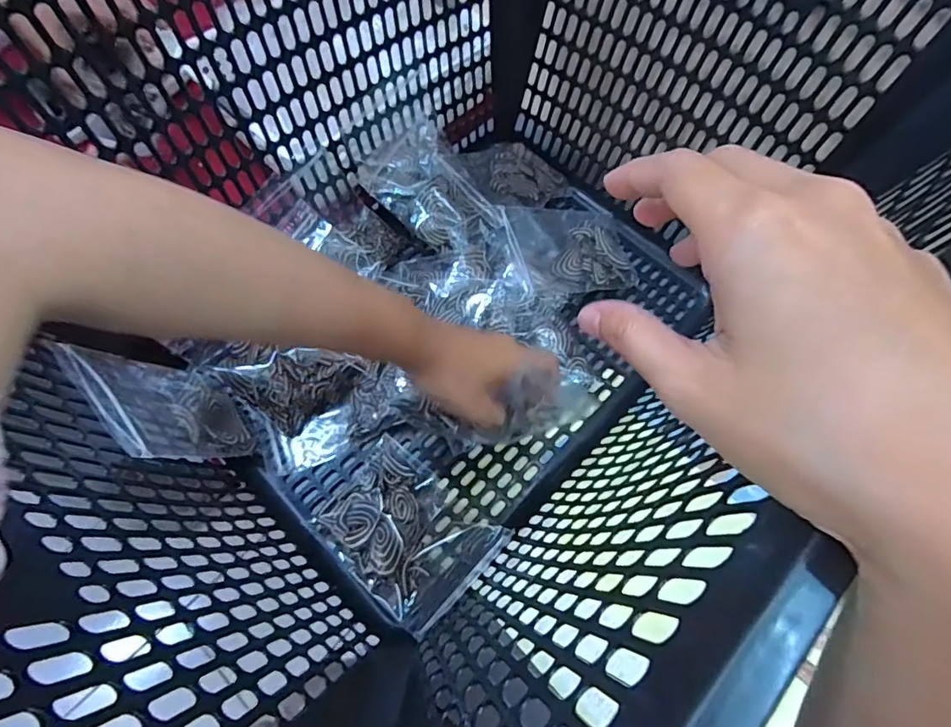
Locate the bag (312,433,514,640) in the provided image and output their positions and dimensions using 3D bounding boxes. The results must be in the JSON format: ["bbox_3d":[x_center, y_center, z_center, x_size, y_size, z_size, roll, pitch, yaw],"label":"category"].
[{"bbox_3d":[-0.054,0.129,0.391,0.127,0.027,0.096,39,70,15],"label":"bag"}]

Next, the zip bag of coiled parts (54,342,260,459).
[{"bbox_3d":[-0.220,0.031,0.364,0.096,0.136,0.021,44,91,12],"label":"zip bag of coiled parts"}]

